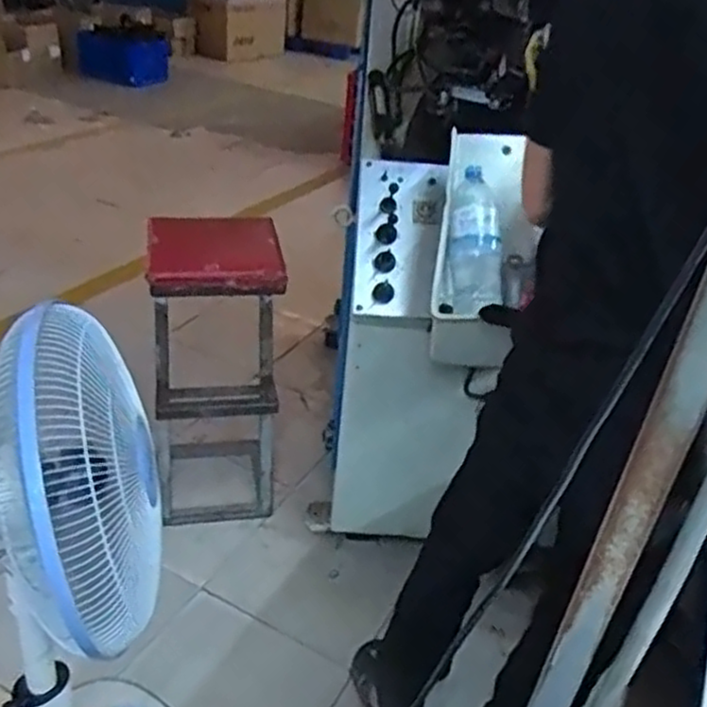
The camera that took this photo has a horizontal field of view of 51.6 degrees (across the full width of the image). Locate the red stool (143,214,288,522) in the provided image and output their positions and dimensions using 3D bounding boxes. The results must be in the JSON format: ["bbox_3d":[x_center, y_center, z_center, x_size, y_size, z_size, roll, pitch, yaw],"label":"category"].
[{"bbox_3d":[-0.339,0.059,1.808,0.289,0.744,0.323,-1,34,-12],"label":"red stool"}]

